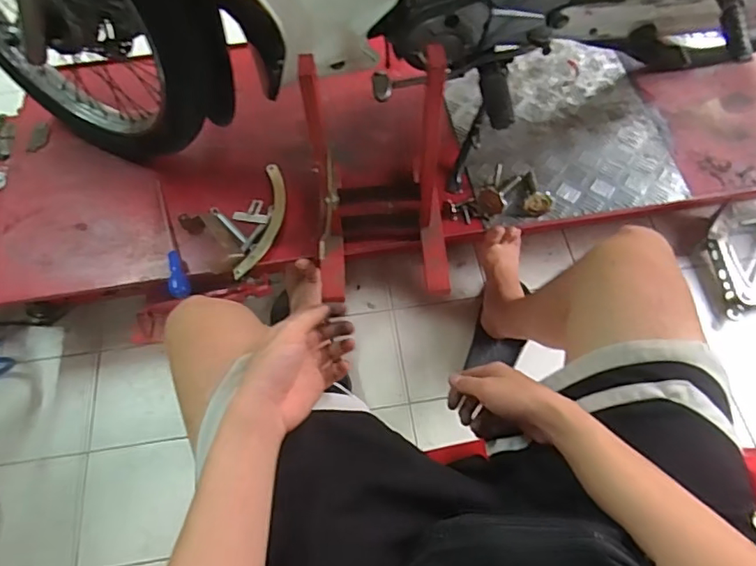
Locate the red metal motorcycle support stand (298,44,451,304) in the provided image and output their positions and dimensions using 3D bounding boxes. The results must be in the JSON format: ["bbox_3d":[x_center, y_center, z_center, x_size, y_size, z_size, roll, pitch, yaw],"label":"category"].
[{"bbox_3d":[0.010,-0.131,0.802,0.206,0.380,0.169,-3,61,0],"label":"red metal motorcycle support stand"}]

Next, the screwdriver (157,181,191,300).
[{"bbox_3d":[-0.370,-0.083,0.978,0.031,0.040,0.258,-15,62,-6],"label":"screwdriver"}]

